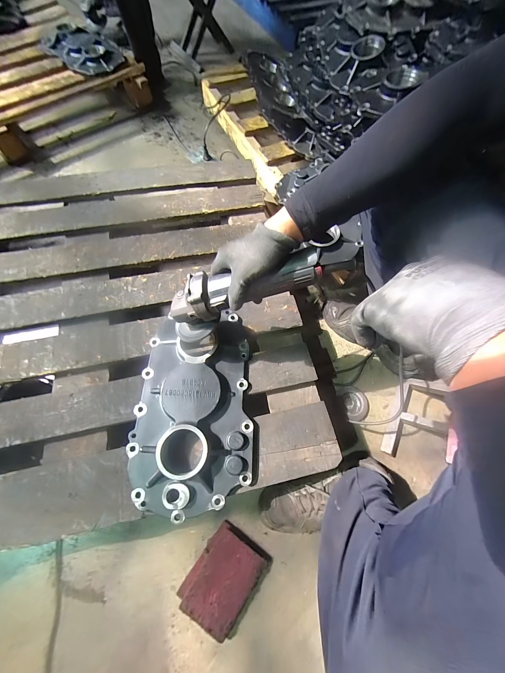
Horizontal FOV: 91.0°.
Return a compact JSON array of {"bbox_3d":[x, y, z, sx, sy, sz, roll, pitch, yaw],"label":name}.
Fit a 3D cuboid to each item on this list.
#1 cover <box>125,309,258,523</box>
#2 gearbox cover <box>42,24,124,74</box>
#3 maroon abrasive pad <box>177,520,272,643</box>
[{"bbox_3d":[-0.116,0.119,0.486,0.229,0.044,0.388,-3,68,-4],"label":"cover"},{"bbox_3d":[-0.622,-1.084,0.941,0.270,0.052,0.209,41,70,13],"label":"gearbox cover"},{"bbox_3d":[-0.053,0.487,0.500,0.130,0.032,0.152,34,69,11],"label":"maroon abrasive pad"}]

